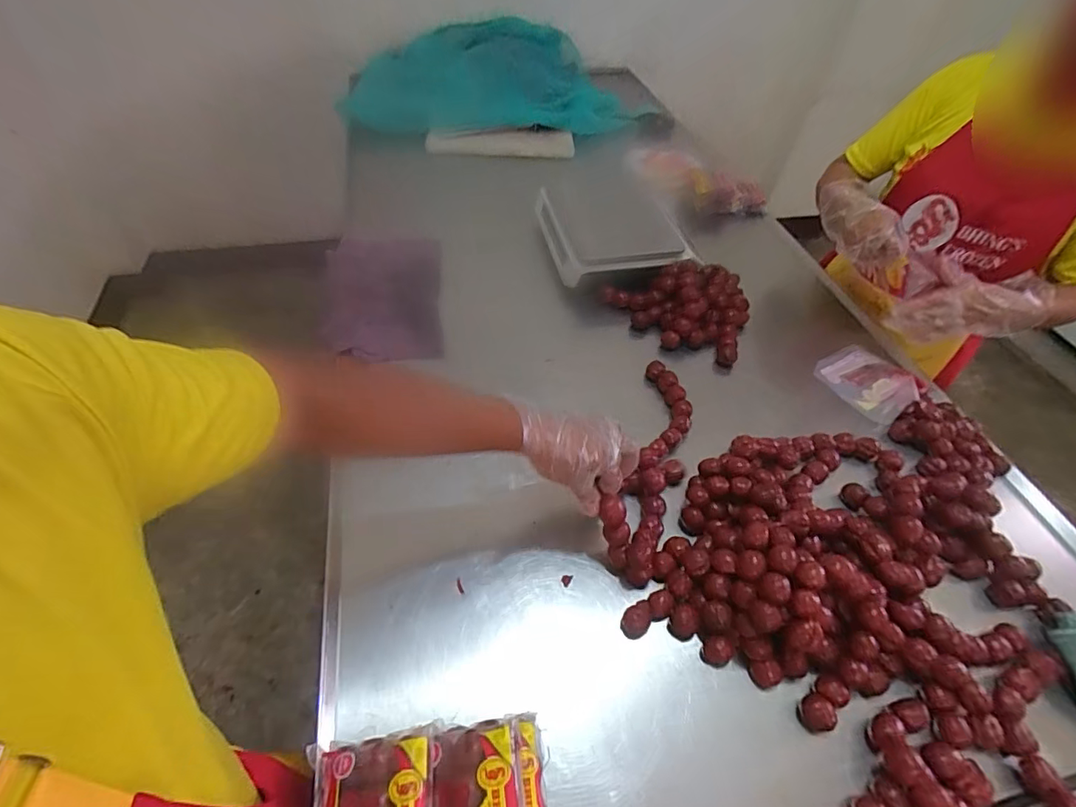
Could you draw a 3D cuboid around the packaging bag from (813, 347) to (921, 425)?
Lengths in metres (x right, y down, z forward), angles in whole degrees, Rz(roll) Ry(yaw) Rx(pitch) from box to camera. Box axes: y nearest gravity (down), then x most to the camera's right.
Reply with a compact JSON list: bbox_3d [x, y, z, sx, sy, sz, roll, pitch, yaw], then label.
[{"bbox_3d":[0.635,-0.047,0.949,0.122,0.018,0.171,-35,55,-7],"label":"packaging bag"}]

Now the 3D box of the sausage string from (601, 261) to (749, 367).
[{"bbox_3d":[0.284,-0.212,1.021,0.295,0.126,0.191,20,52,12],"label":"sausage string"}]

